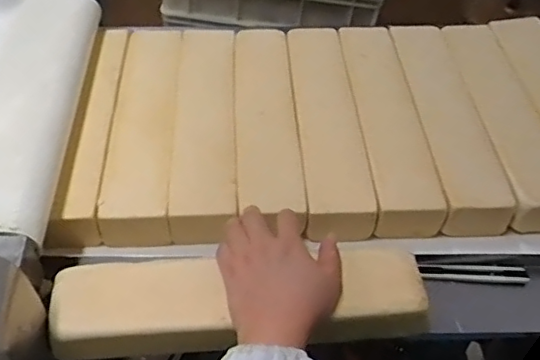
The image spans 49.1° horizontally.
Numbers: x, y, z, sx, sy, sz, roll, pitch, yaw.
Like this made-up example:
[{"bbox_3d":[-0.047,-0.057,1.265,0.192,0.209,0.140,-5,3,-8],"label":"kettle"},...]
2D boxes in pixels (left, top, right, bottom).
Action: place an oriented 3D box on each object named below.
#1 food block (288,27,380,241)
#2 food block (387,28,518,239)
[{"bbox_3d":[0.075,-0.080,0.784,0.079,0.056,0.355,0,47,-4],"label":"food block"},{"bbox_3d":[0.227,-0.087,0.796,0.086,0.064,0.350,-3,47,-7],"label":"food block"}]

